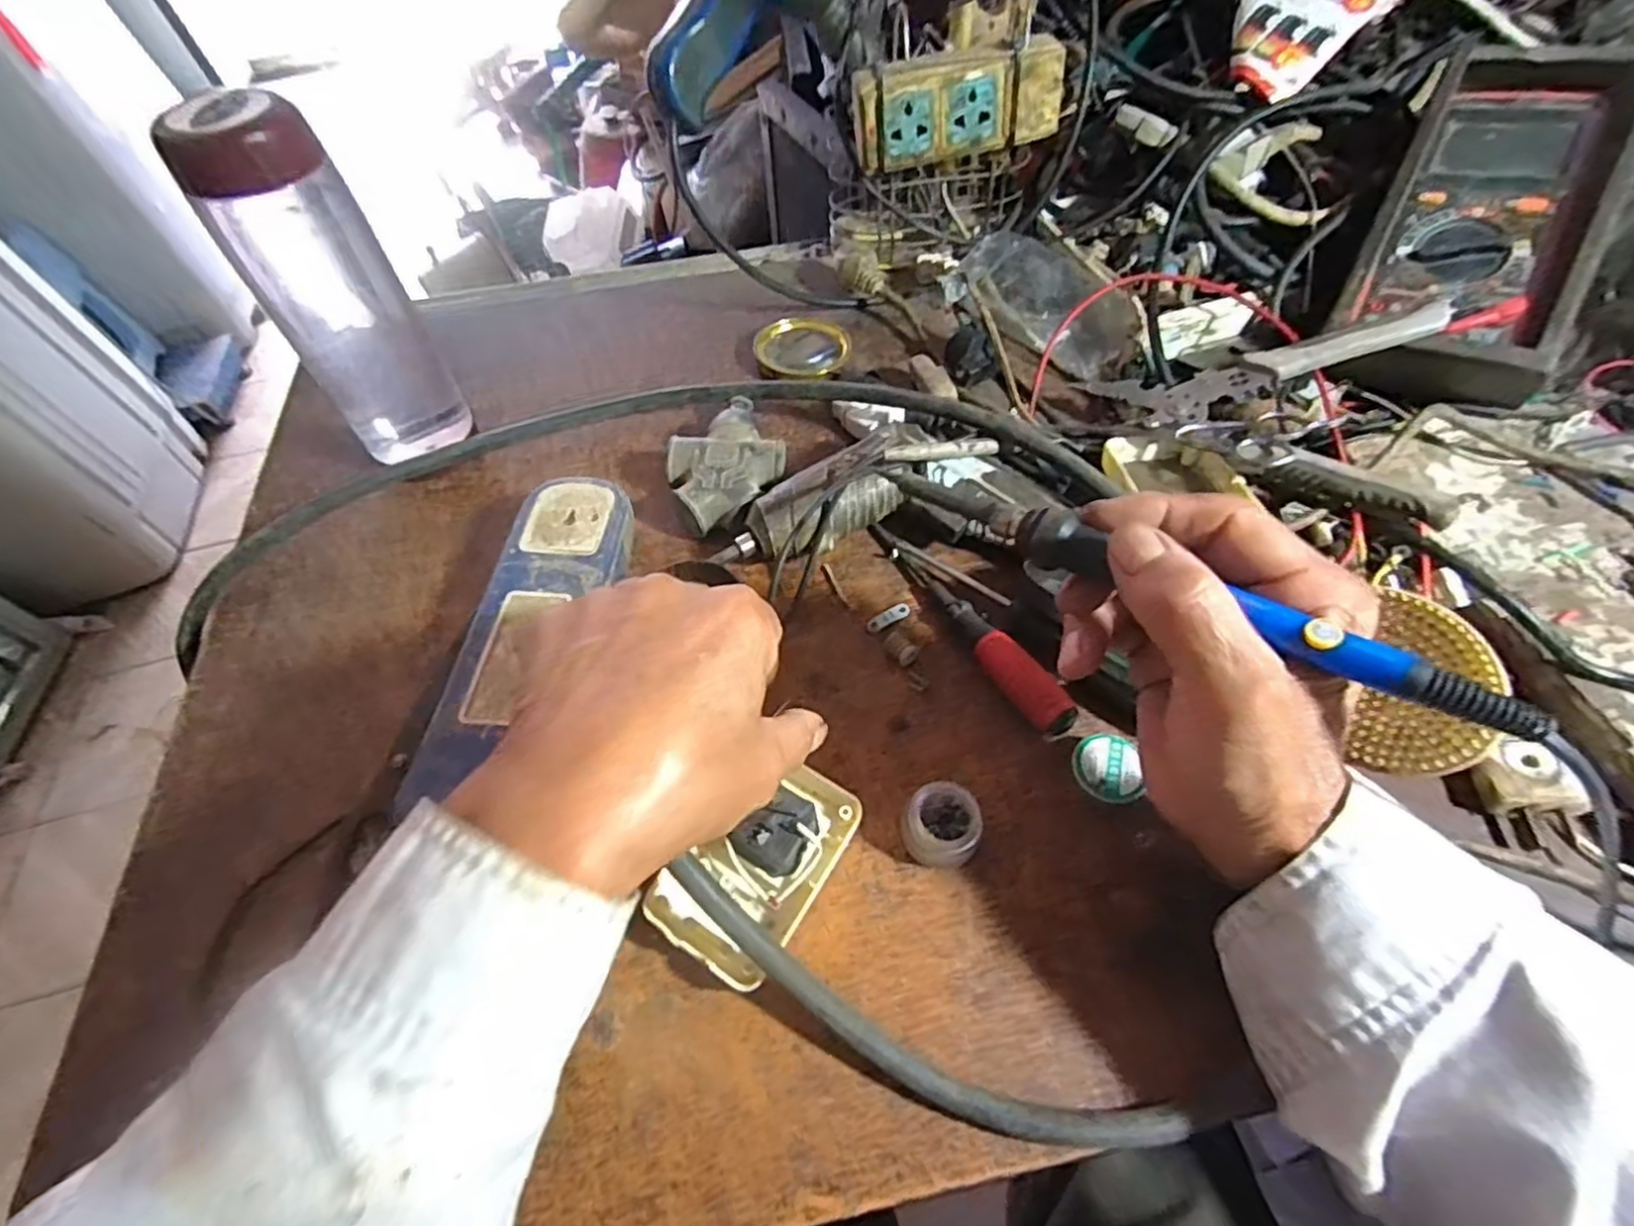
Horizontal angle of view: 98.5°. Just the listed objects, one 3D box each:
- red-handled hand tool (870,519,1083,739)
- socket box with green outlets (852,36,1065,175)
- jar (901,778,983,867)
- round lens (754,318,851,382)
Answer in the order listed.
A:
[{"bbox_3d":[0.077,0.000,0.367,0.019,0.016,0.153,-27,58,-13],"label":"red-handled hand tool"},{"bbox_3d":[0.092,-0.332,0.460,0.129,0.056,0.028,-10,56,-2],"label":"socket box with green outlets"},{"bbox_3d":[0.055,0.093,0.309,0.032,0.020,0.032,-2,56,3],"label":"jar"},{"bbox_3d":[-0.010,-0.182,0.496,0.065,0.016,0.065,-2,56,3],"label":"round lens"}]

